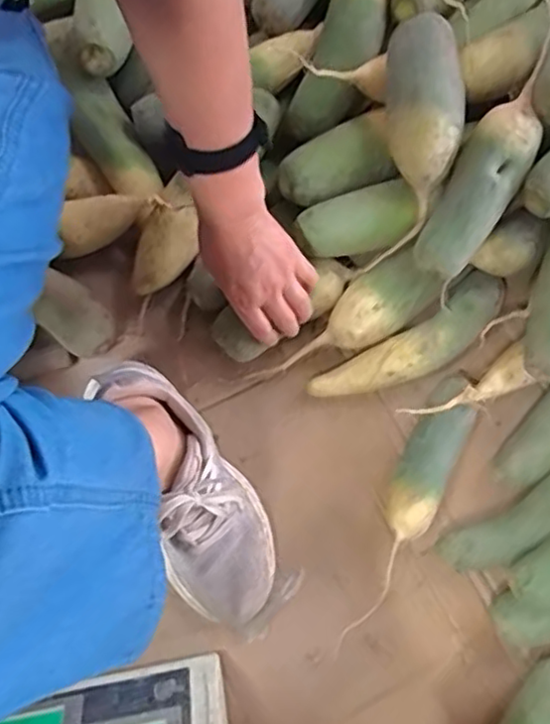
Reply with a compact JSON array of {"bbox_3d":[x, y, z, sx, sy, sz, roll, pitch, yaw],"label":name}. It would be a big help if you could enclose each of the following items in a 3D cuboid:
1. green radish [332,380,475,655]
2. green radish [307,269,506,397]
[{"bbox_3d":[0.120,0.132,0.600,0.042,0.047,0.262,26,73,7],"label":"green radish"},{"bbox_3d":[0.135,-0.012,0.637,0.207,0.056,0.061,-32,77,-11],"label":"green radish"}]

